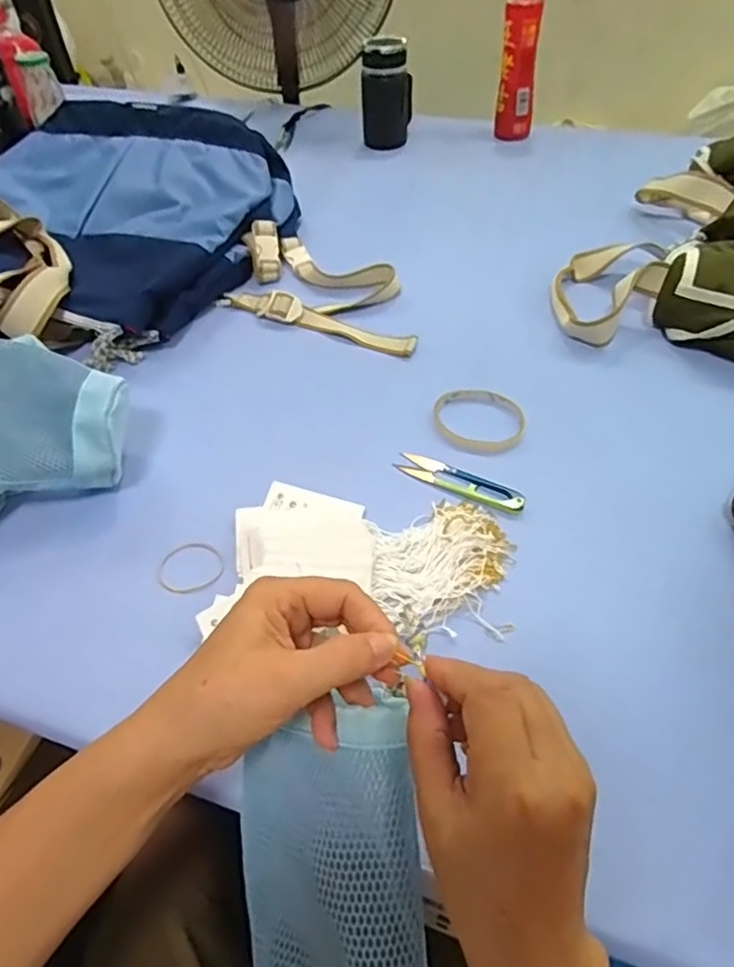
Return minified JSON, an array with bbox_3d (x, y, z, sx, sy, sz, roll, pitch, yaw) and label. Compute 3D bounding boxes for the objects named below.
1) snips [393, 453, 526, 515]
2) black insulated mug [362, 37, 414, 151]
[{"bbox_3d":[0.082,0.000,0.534,0.116,0.013,0.030,23,53,21],"label":"snips"},{"bbox_3d":[0.035,-0.664,1.031,0.085,0.148,0.069,2,48,4],"label":"black insulated mug"}]

